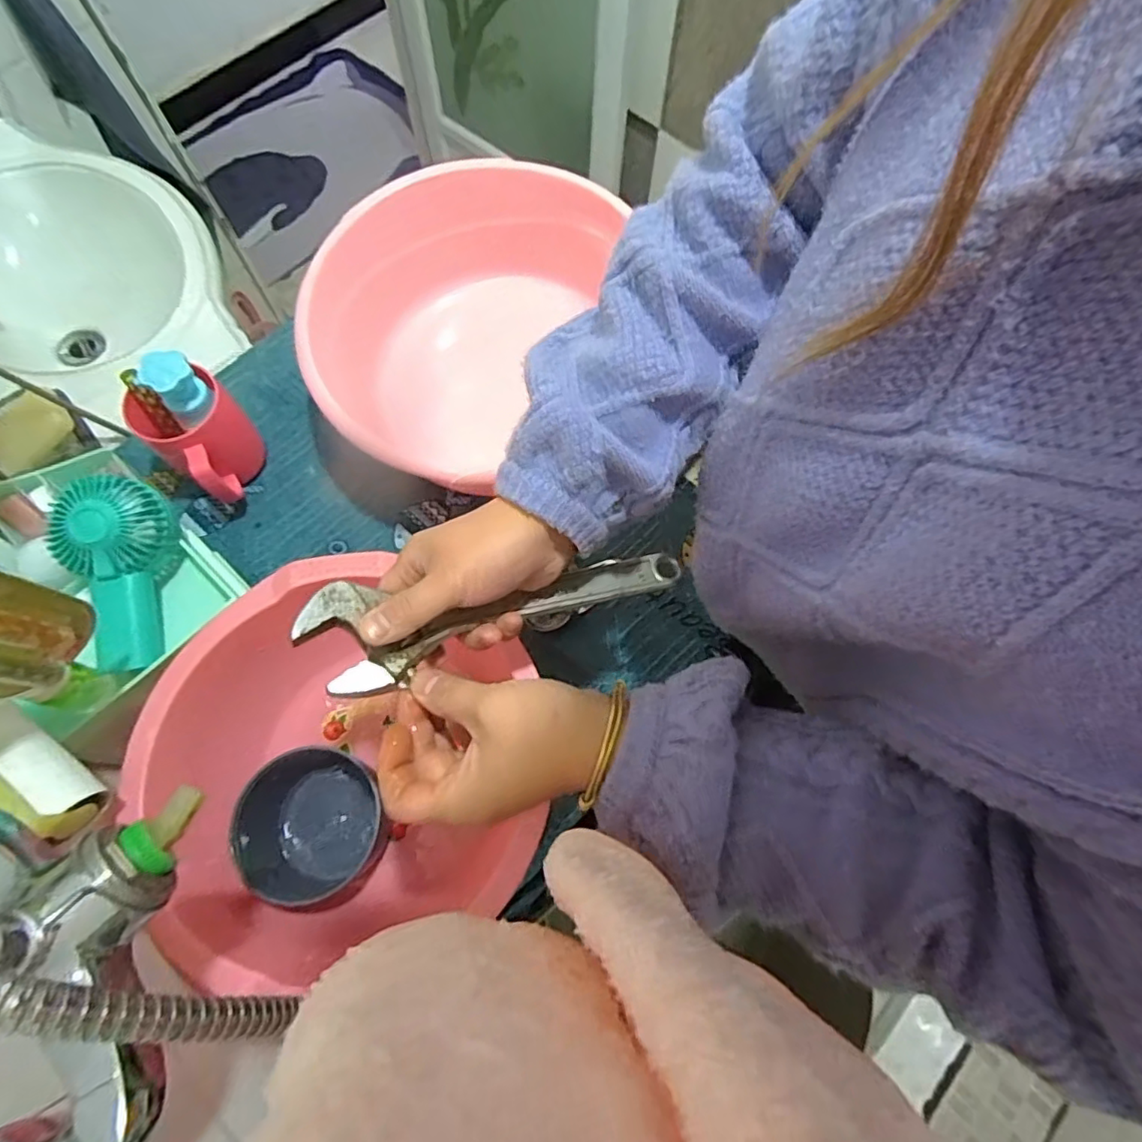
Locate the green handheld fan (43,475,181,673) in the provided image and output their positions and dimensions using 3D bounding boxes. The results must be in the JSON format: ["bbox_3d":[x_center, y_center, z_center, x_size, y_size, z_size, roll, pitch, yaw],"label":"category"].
[{"bbox_3d":[-0.328,0.002,0.440,0.061,0.062,0.134,-8,93,-3],"label":"green handheld fan"}]

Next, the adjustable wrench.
[{"bbox_3d":[-0.035,0.017,0.357,0.234,0.009,0.063,-13,71,-26],"label":"adjustable wrench"}]

